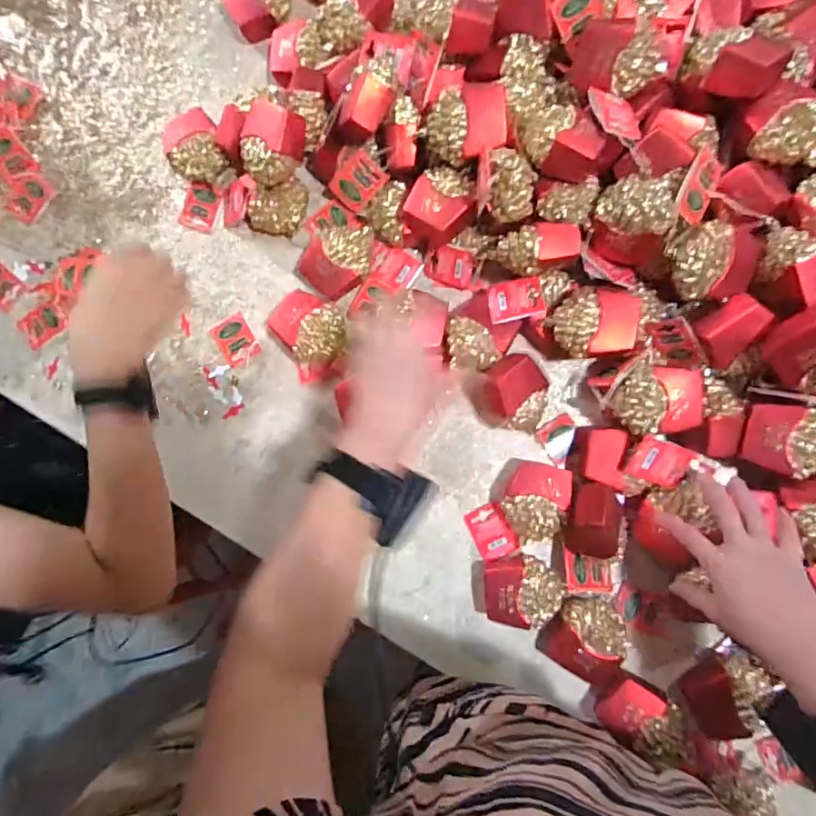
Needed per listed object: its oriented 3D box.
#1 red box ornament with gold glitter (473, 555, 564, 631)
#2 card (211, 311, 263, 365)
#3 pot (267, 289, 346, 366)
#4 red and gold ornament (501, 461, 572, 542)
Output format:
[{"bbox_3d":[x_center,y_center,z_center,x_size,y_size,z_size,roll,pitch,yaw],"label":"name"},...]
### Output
[{"bbox_3d":[0.121,0.199,0.580,0.094,0.041,0.074,0,86,5],"label":"red box ornament with gold glitter"},{"bbox_3d":[-0.211,-0.083,0.643,0.044,0.007,0.057,-31,84,2],"label":"card"},{"bbox_3d":[-0.112,-0.092,0.612,0.069,0.044,0.087,-45,83,1],"label":"pot"},{"bbox_3d":[0.142,0.102,0.585,0.065,0.043,0.081,17,87,6],"label":"red and gold ornament"}]

